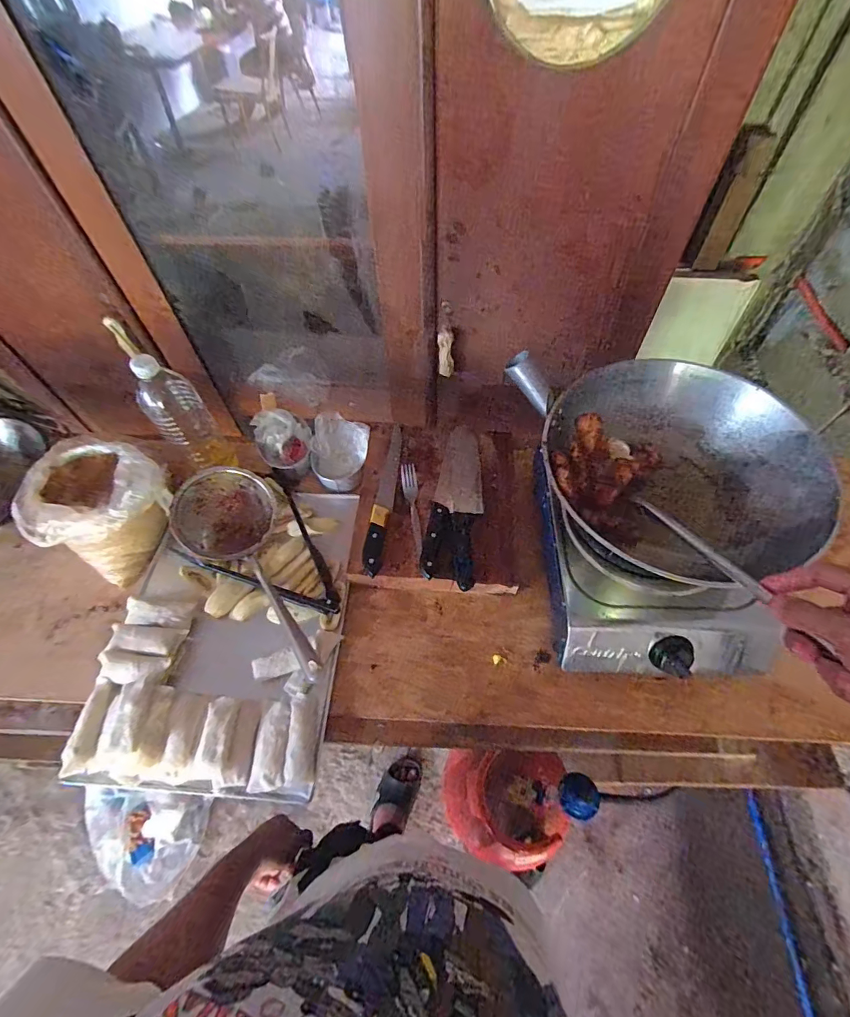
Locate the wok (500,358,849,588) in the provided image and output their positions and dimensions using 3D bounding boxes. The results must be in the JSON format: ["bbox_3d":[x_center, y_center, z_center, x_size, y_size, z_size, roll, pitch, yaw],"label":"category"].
[{"bbox_3d":[0.323,-0.068,0.593,0.347,0.153,0.299,-11,60,-4],"label":"wok"}]

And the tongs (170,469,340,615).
[{"bbox_3d":[-0.235,0.044,0.724,0.282,0.018,0.194,19,63,13],"label":"tongs"}]

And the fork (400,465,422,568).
[{"bbox_3d":[-0.019,0.003,0.706,0.024,0.016,0.169,-7,60,-1],"label":"fork"}]

